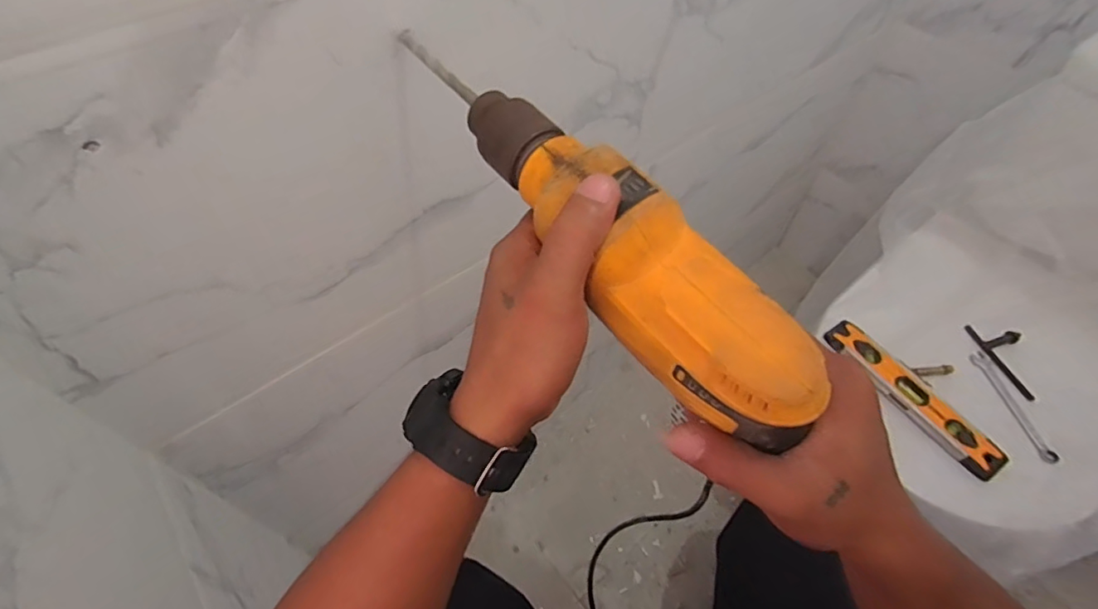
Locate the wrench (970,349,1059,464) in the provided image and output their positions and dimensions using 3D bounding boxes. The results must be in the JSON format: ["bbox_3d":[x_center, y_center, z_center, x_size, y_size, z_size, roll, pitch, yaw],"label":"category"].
[{"bbox_3d":[0.555,0.120,0.638,0.017,0.007,0.145,-5,54,-5],"label":"wrench"}]

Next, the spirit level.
[{"bbox_3d":[0.430,0.107,0.638,0.048,0.019,0.220,-28,59,-20],"label":"spirit level"}]

